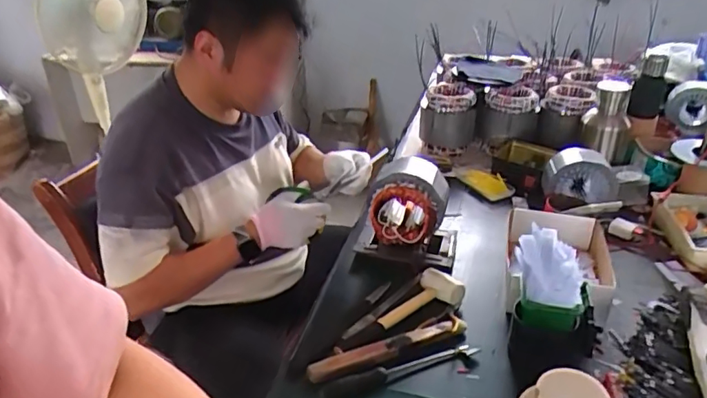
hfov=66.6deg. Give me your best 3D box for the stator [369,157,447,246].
[{"bbox_3d":[0.114,0.006,1.067,0.143,0.159,0.127,9,31,19],"label":"stator"}]

